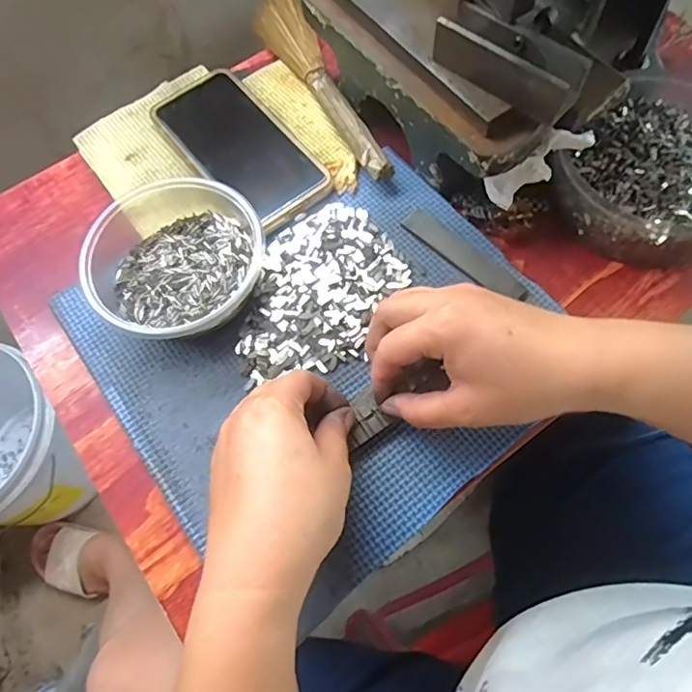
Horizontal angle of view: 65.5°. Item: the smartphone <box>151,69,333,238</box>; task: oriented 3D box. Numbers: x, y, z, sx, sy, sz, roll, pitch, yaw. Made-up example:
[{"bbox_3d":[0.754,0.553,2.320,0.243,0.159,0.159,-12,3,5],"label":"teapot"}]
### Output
[{"bbox_3d":[-0.081,-0.155,0.415,0.075,0.008,0.155,-37,70,-12],"label":"smartphone"}]

